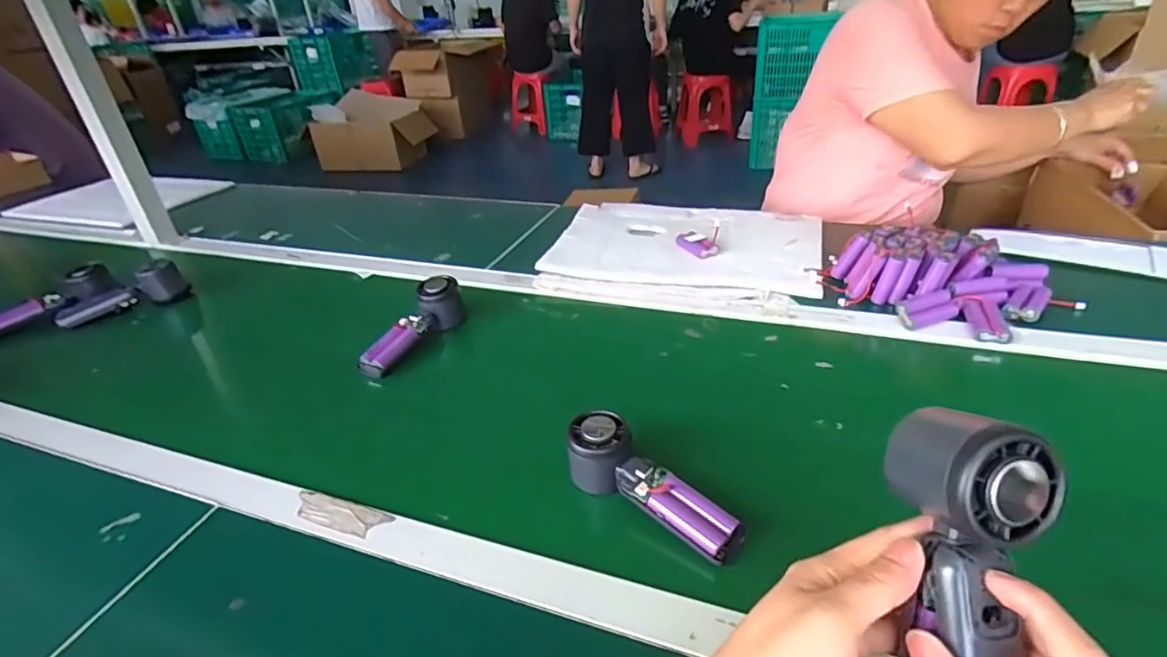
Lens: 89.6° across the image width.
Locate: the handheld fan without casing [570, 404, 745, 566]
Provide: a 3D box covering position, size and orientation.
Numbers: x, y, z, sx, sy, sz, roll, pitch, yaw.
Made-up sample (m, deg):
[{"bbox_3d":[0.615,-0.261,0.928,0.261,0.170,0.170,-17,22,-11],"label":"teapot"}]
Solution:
[{"bbox_3d":[0.055,0.133,0.492,0.163,0.050,0.046,31,46,26],"label":"handheld fan without casing"}]

